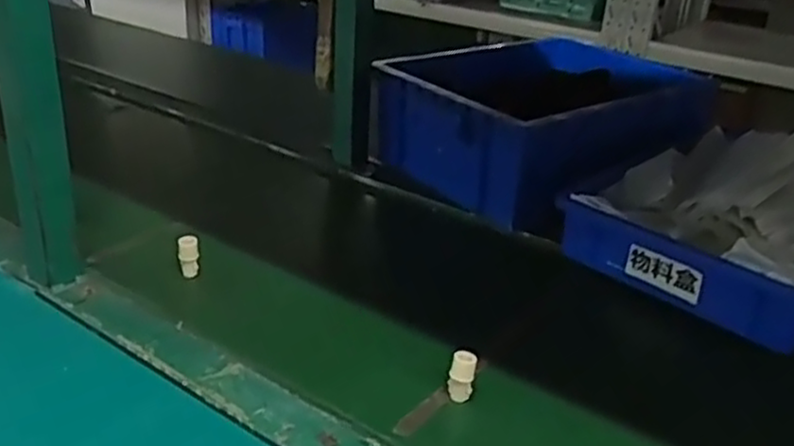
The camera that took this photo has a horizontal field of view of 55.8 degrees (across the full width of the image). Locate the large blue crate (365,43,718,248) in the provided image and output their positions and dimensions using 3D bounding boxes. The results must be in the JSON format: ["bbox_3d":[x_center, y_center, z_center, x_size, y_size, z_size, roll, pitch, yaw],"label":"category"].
[{"bbox_3d":[0.201,-0.133,1.017,0.355,0.146,0.320,-17,33,-36],"label":"large blue crate"}]

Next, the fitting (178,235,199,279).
[{"bbox_3d":[-0.216,0.036,0.781,0.020,0.048,0.015,-3,27,-14],"label":"fitting"}]

